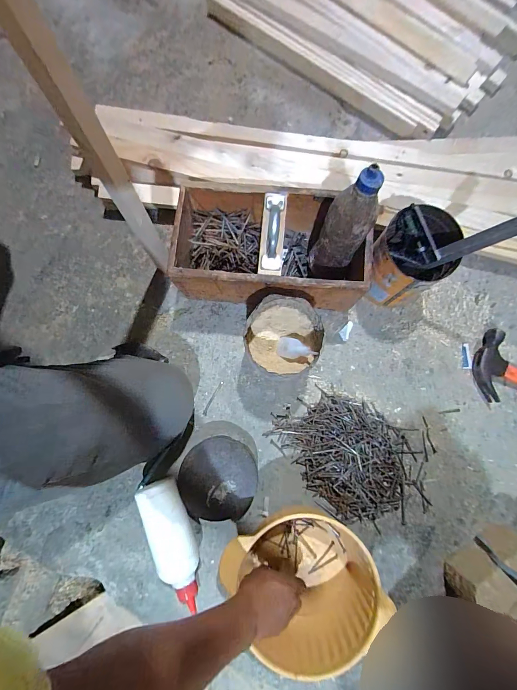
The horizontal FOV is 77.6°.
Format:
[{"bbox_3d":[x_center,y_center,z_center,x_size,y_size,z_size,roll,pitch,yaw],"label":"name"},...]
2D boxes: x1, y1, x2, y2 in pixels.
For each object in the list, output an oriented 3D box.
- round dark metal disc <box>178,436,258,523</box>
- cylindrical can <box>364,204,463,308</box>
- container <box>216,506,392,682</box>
[{"bbox_3d":[-0.068,0.231,0.562,0.126,0.044,0.131,0,79,1],"label":"round dark metal disc"},{"bbox_3d":[0.263,-0.143,0.579,0.125,0.143,0.141,27,80,6],"label":"cylindrical can"},{"bbox_3d":[0.074,0.367,0.522,0.197,0.126,0.210,-28,80,-5],"label":"container"}]

